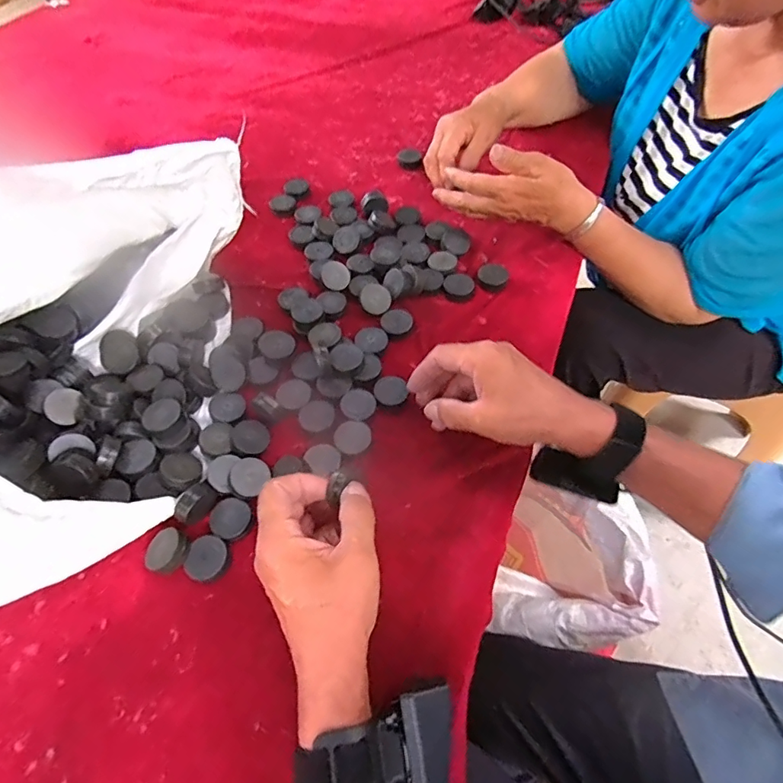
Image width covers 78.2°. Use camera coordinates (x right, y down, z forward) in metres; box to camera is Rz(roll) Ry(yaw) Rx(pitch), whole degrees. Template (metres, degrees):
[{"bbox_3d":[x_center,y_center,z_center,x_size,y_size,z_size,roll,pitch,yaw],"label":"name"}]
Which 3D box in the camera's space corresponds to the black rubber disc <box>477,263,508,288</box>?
[{"bbox_3d":[0.113,-0.128,0.538,0.032,0.013,0.032,0,55,0],"label":"black rubber disc"}]

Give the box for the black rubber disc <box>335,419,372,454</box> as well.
[{"bbox_3d":[-0.033,0.039,0.419,0.031,0.005,0.029,0,55,0],"label":"black rubber disc"}]

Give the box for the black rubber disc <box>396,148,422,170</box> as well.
[{"bbox_3d":[0.026,-0.331,0.687,0.035,0.015,0.035,1,55,1],"label":"black rubber disc"}]

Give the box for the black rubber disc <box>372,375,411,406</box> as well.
[{"bbox_3d":[-0.001,-0.001,0.452,0.030,0.004,0.033,1,55,-2],"label":"black rubber disc"}]

